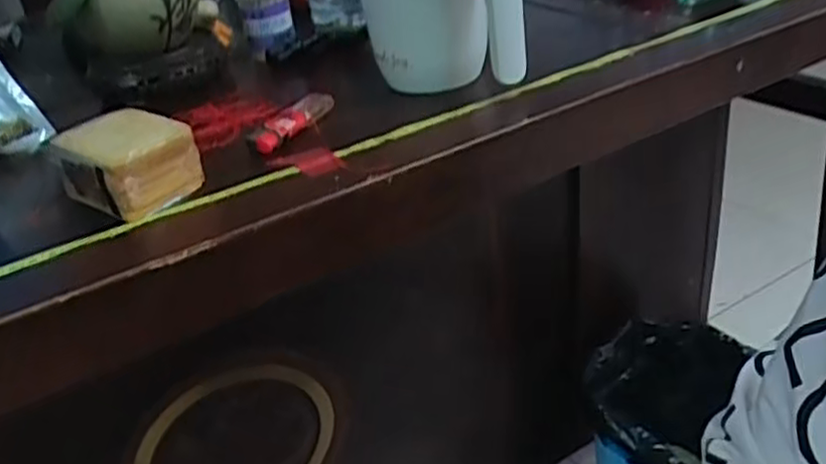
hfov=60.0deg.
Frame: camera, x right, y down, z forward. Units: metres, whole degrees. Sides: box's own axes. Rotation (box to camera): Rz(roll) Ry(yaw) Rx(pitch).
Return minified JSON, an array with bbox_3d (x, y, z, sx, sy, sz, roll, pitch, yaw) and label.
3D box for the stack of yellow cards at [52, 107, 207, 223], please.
[{"bbox_3d":[-0.166,-0.040,0.417,0.072,0.039,0.052,15,38,33],"label":"stack of yellow cards"}]

